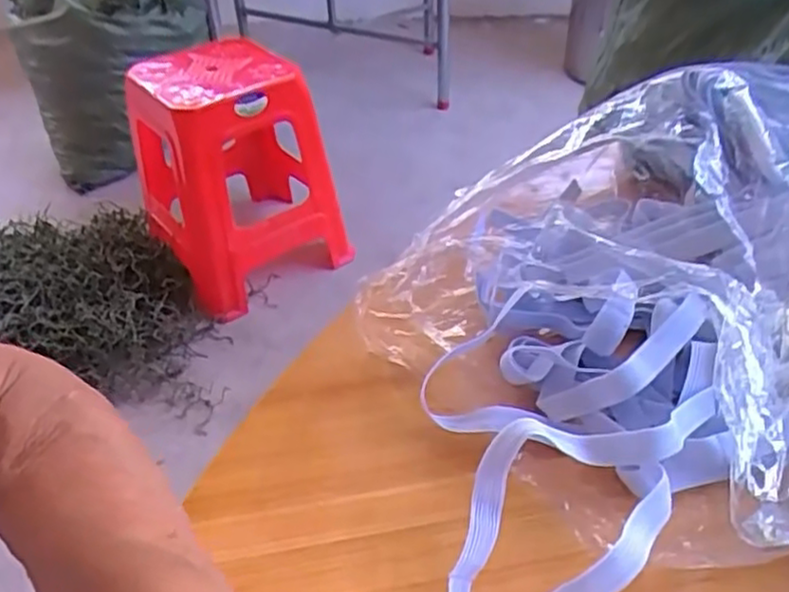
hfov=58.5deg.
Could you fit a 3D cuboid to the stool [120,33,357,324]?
[{"bbox_3d":[-0.358,-0.289,1.639,0.440,0.480,0.438,-22,42,-20],"label":"stool"}]

